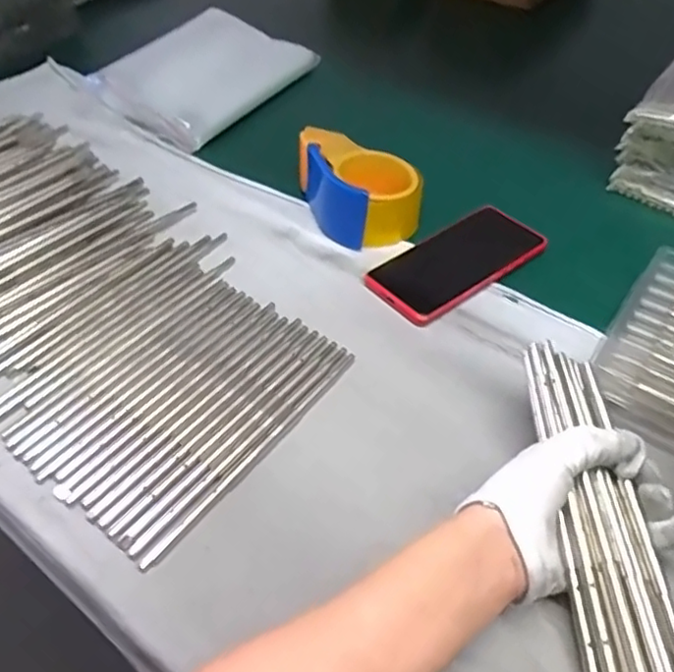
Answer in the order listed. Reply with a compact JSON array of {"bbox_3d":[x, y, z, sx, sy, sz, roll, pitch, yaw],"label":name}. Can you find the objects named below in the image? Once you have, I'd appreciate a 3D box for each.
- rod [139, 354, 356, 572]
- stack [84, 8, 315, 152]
[{"bbox_3d":[-0.053,0.082,0.460,0.009,0.005,0.219,29,54,25],"label":"rod"},{"bbox_3d":[-0.167,-0.331,0.800,0.165,0.071,0.251,25,53,22],"label":"stack"}]

